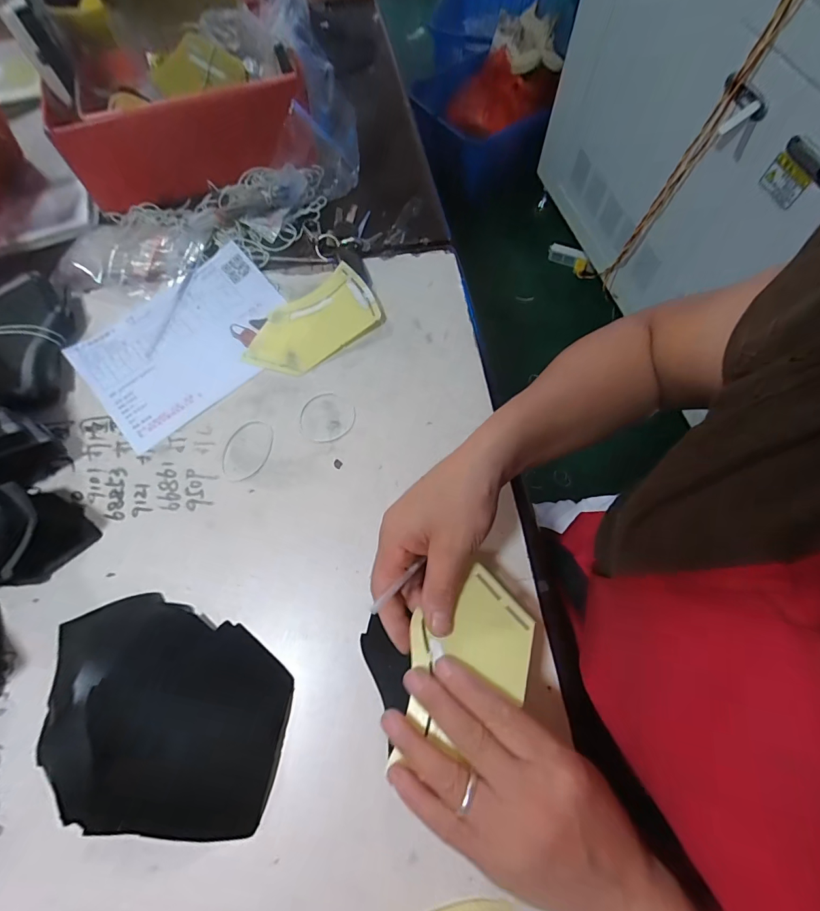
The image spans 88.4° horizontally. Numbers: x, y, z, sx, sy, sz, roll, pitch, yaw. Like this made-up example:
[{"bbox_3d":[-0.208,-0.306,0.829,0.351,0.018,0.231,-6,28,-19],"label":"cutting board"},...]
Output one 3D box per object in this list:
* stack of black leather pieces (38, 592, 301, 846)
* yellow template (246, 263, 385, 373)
[{"bbox_3d":[-0.182,0.183,0.301,0.178,0.026,0.134,12,67,6],"label":"stack of black leather pieces"},{"bbox_3d":[-0.102,-0.136,0.435,0.139,0.021,0.077,-33,70,-13],"label":"yellow template"}]

